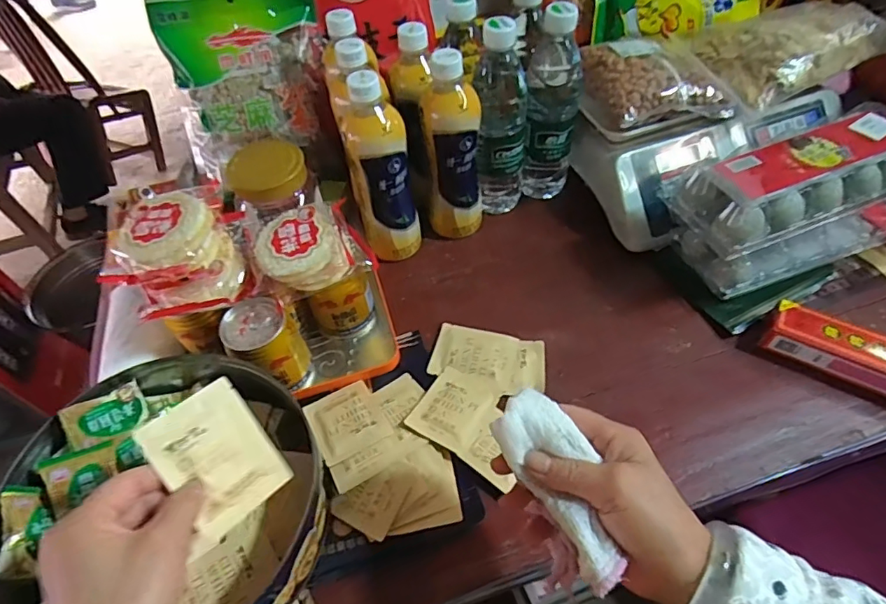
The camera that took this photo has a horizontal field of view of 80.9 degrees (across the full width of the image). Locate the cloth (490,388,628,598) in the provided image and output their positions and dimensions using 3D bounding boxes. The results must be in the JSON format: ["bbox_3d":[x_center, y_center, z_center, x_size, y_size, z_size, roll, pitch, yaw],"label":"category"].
[{"bbox_3d":[0.066,0.105,0.299,0.049,0.022,0.108,-16,66,-9],"label":"cloth"}]

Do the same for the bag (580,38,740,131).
[{"bbox_3d":[0.227,-0.238,0.561,0.140,0.048,0.133,-14,53,-8],"label":"bag"}]

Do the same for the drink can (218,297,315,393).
[{"bbox_3d":[-0.161,0.042,0.482,0.058,0.078,0.060,-1,52,2],"label":"drink can"}]

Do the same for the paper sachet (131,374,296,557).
[{"bbox_3d":[-0.139,0.096,0.323,0.064,0.005,0.080,-37,98,-46],"label":"paper sachet"}]

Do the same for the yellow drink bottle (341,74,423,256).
[{"bbox_3d":[-0.062,-0.136,0.535,0.065,0.193,0.071,-8,52,-3],"label":"yellow drink bottle"}]

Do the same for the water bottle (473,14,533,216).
[{"bbox_3d":[0.066,-0.190,0.561,0.057,0.208,0.061,4,52,6],"label":"water bottle"}]

